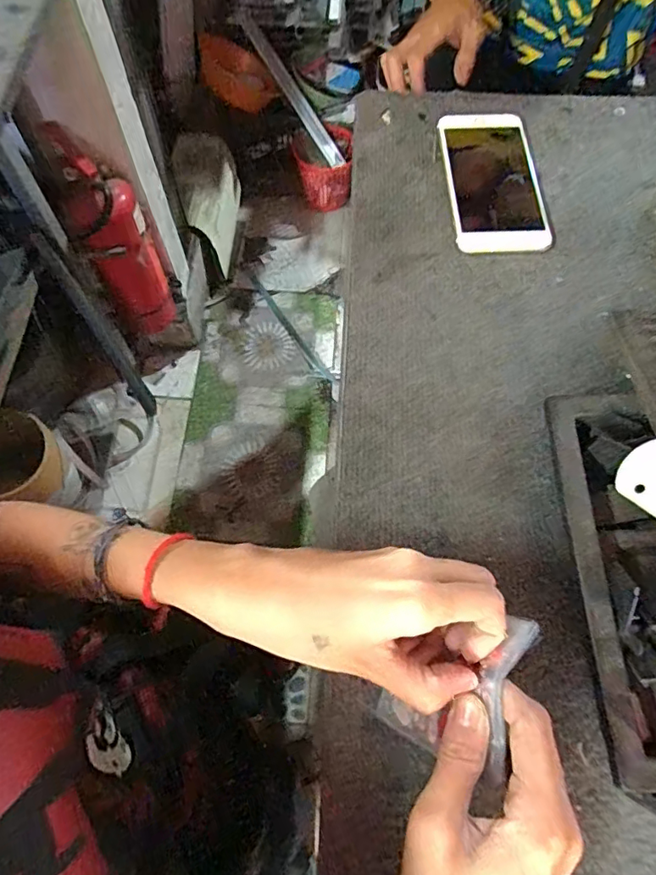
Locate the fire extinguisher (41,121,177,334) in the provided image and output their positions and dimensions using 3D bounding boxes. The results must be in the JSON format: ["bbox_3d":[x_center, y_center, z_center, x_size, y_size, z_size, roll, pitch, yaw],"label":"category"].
[{"bbox_3d":[-0.458,-0.419,1.156,0.150,0.478,0.136,-27,71,-12],"label":"fire extinguisher"}]

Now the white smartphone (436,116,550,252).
[{"bbox_3d":[0.139,-0.224,0.447,0.074,0.011,0.155,-2,68,-3],"label":"white smartphone"}]

